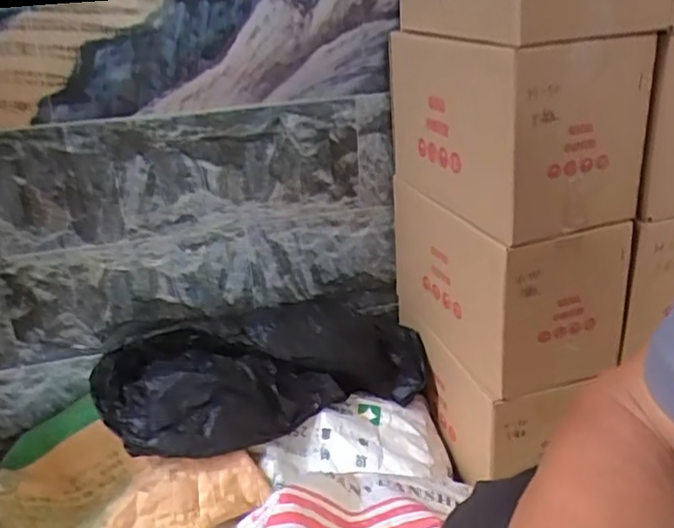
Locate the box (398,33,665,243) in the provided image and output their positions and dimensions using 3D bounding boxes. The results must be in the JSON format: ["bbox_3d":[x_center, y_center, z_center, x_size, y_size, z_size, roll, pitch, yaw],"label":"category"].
[{"bbox_3d":[0.255,-0.201,0.977,0.228,0.278,0.367,-10,24,-18],"label":"box"}]

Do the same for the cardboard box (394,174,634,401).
[{"bbox_3d":[0.253,0.007,1.075,0.201,0.233,0.414,-10,24,-18],"label":"cardboard box"}]

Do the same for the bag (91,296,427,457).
[{"bbox_3d":[-0.110,0.168,1.088,0.562,0.154,0.251,-12,25,-21],"label":"bag"}]

